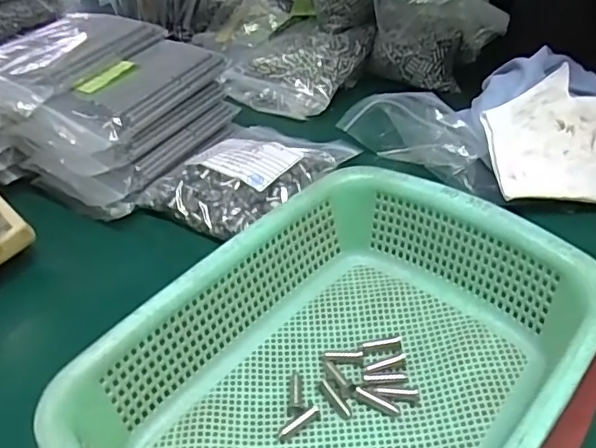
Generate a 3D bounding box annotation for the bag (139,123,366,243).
[{"bbox_3d":[-0.052,-0.060,0.581,0.142,0.038,0.193,26,51,33],"label":"bag"}]

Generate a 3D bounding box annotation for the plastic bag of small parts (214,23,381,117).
[{"bbox_3d":[-0.001,-0.203,0.725,0.151,0.054,0.151,19,47,28],"label":"plastic bag of small parts"}]

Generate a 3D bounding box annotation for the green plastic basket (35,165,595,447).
[{"bbox_3d":[0.027,0.095,0.346,0.214,0.082,0.291,28,52,34],"label":"green plastic basket"}]

